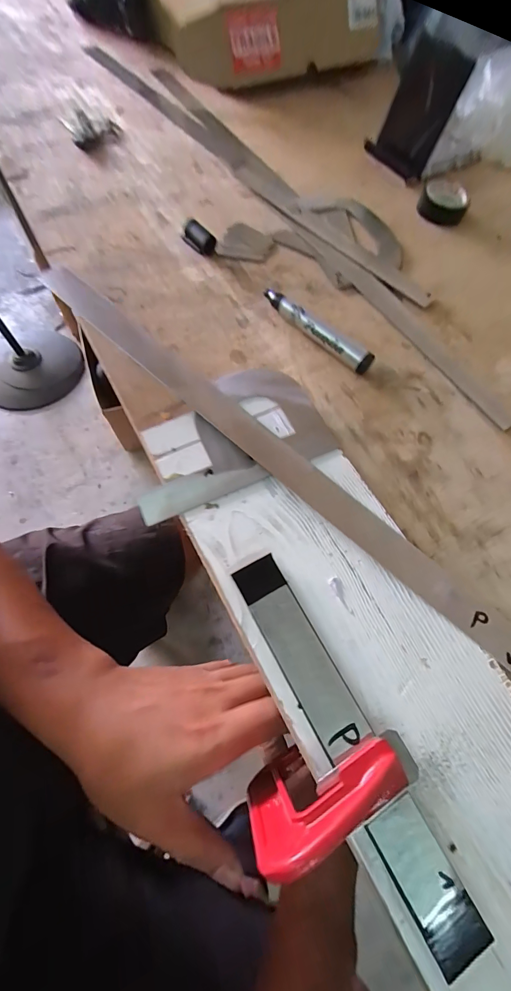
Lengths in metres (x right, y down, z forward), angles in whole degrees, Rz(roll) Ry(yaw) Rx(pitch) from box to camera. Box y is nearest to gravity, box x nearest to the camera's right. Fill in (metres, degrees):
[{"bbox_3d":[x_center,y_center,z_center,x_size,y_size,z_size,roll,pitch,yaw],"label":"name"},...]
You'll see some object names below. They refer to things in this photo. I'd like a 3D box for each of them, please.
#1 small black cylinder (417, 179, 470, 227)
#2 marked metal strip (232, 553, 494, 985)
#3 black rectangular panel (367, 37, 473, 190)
[{"bbox_3d":[0.203,-0.316,0.390,0.050,0.021,0.042,27,69,8],"label":"small black cylinder"},{"bbox_3d":[0.045,0.122,0.190,0.027,0.007,0.194,-28,72,-10],"label":"marked metal strip"},{"bbox_3d":[0.179,-0.422,0.400,0.015,0.101,0.078,-21,60,-46],"label":"black rectangular panel"}]

